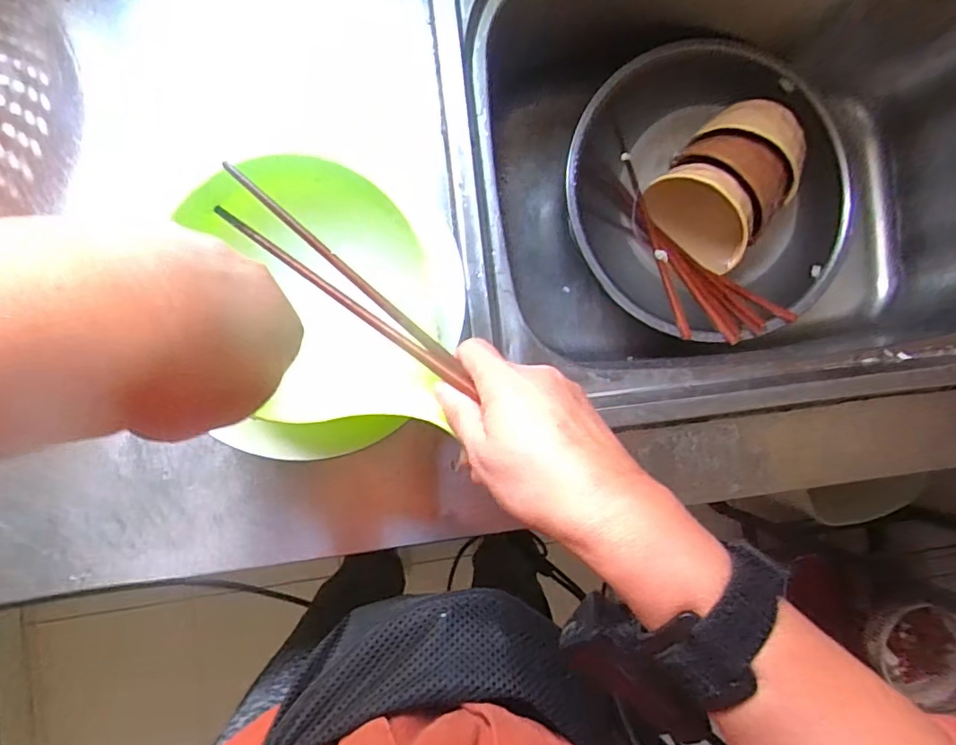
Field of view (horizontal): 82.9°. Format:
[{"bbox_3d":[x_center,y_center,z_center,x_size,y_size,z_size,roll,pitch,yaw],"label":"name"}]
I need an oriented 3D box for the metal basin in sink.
[{"bbox_3d":[0.230,-0.176,0.565,0.277,0.086,0.278,0,90,-8],"label":"metal basin in sink"}]

